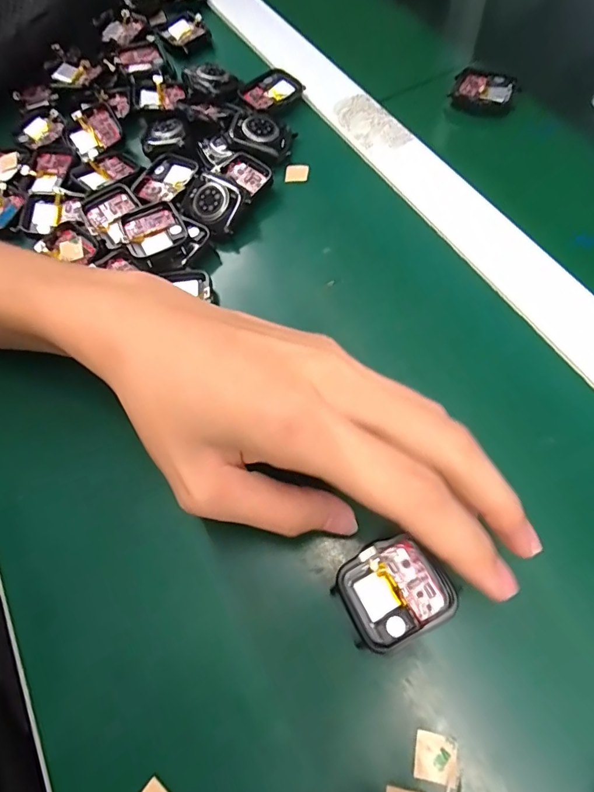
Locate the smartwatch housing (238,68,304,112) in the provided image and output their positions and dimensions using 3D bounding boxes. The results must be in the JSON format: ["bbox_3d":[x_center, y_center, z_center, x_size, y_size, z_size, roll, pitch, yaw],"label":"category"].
[{"bbox_3d":[-0.018,-0.228,0.327,0.046,0.009,0.034,-27,66,-8],"label":"smartwatch housing"}]

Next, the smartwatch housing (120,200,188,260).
[{"bbox_3d":[-0.088,-0.101,0.272,0.036,0.012,0.041,-24,65,-7],"label":"smartwatch housing"}]

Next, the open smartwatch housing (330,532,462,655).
[{"bbox_3d":[0.041,0.082,0.184,0.044,0.007,0.038,-27,66,-8],"label":"open smartwatch housing"}]

